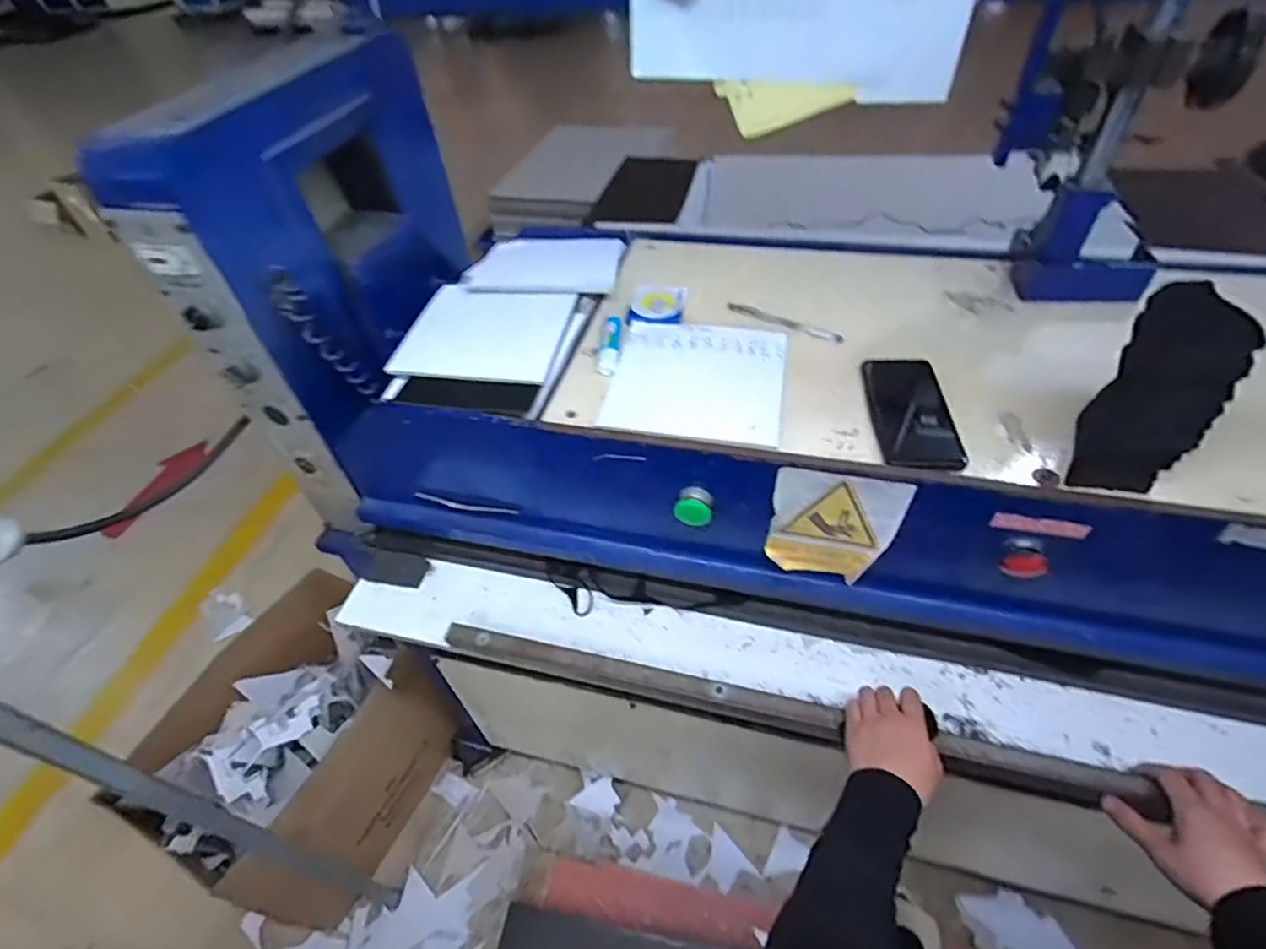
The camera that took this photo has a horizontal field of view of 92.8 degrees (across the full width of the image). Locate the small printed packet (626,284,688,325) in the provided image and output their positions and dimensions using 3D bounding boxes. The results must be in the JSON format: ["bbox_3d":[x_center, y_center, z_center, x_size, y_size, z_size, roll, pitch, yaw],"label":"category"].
[{"bbox_3d":[0.032,-0.222,0.778,0.068,0.020,0.068,6,46,8],"label":"small printed packet"}]

